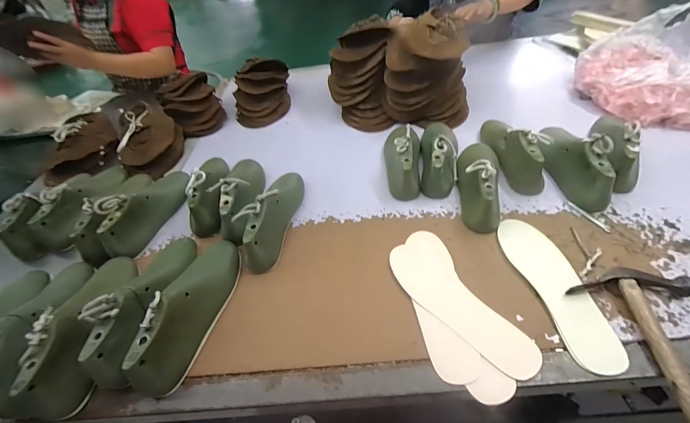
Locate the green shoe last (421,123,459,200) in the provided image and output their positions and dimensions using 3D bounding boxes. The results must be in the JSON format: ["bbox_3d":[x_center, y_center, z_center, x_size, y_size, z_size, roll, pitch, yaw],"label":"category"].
[{"bbox_3d":[0.211,-0.142,0.713,0.085,0.087,0.245,7,46,16],"label":"green shoe last"}]

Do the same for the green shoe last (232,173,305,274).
[{"bbox_3d":[-0.142,-0.010,0.627,0.074,0.090,0.260,2,45,11],"label":"green shoe last"}]

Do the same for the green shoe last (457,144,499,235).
[{"bbox_3d":[0.270,-0.084,0.634,0.080,0.091,0.258,8,46,17],"label":"green shoe last"}]

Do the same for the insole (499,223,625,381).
[{"bbox_3d":[0.320,0.107,0.492,0.072,0.009,0.267,-12,42,2],"label":"insole"}]

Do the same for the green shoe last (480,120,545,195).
[{"bbox_3d":[0.367,-0.150,0.696,0.071,0.083,0.250,-8,43,1],"label":"green shoe last"}]

